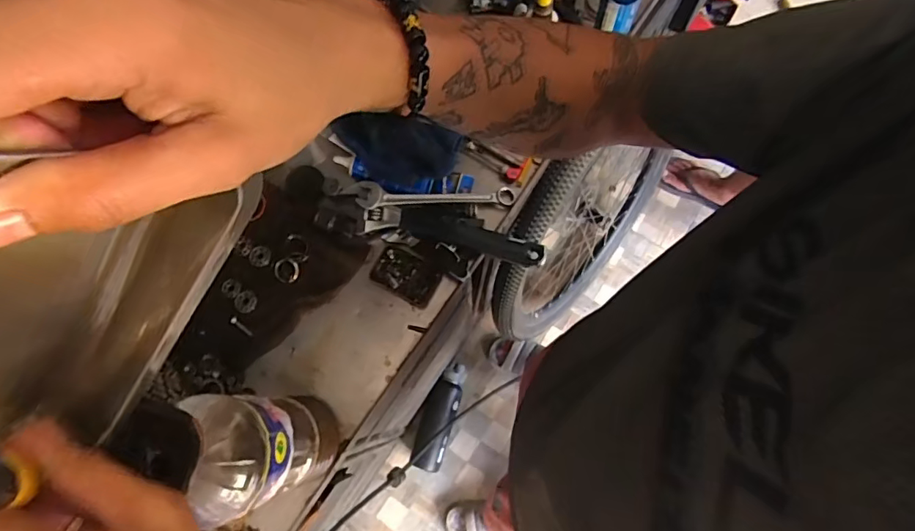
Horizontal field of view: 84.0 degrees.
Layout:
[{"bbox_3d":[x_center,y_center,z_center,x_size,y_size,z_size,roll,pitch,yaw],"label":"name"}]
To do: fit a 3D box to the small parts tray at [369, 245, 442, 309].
[{"bbox_3d":[-0.071,0.014,0.705,0.091,0.025,0.057,28,77,9],"label":"small parts tray"}]

